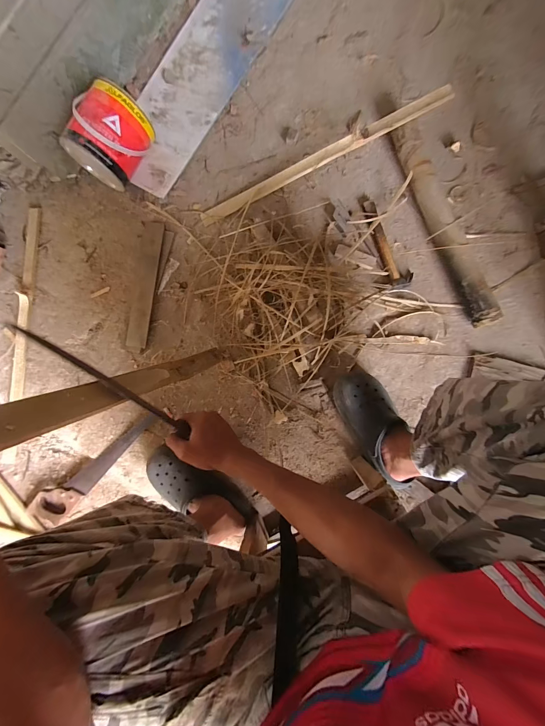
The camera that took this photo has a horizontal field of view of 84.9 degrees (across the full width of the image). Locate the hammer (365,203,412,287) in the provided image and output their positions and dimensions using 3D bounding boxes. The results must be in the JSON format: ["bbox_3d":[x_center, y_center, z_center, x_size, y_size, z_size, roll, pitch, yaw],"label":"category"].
[{"bbox_3d":[0.291,-0.302,0.746,0.064,0.023,0.227,-19,85,2],"label":"hammer"}]

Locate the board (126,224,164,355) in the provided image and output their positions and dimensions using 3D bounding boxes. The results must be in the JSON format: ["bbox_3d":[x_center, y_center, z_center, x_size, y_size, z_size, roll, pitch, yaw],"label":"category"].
[{"bbox_3d":[-0.329,-0.201,0.773,0.057,0.013,0.337,6,86,4],"label":"board"}]

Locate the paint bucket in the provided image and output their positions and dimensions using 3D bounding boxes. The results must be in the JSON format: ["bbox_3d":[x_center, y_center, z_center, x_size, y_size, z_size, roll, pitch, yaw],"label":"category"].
[{"bbox_3d":[-0.381,-0.540,0.727,0.135,0.161,0.161,28,86,4],"label":"paint bucket"}]

